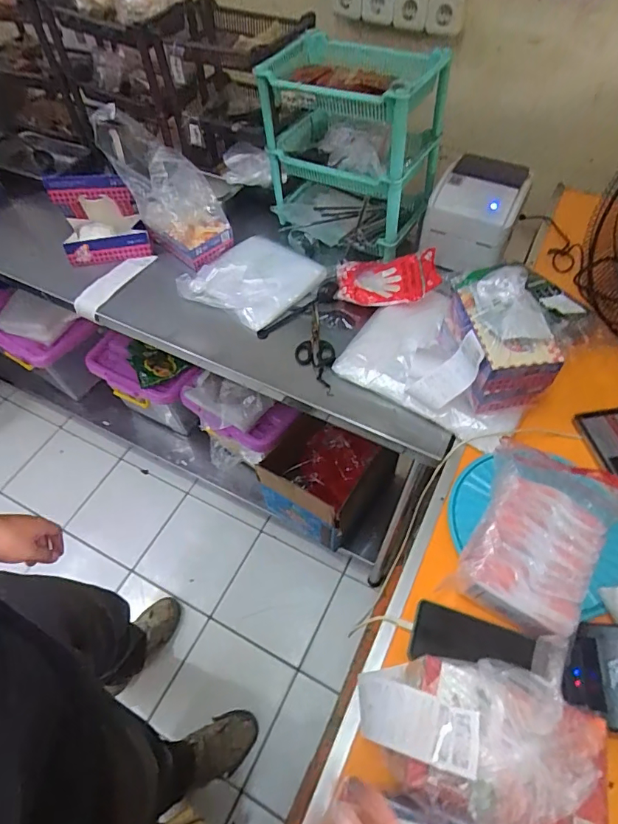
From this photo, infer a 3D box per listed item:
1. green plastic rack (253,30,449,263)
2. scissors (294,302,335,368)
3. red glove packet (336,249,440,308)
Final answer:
[{"bbox_3d":[0.079,-0.521,0.919,0.309,0.309,0.211,25,59,17],"label":"green plastic rack"},{"bbox_3d":[0.007,-0.144,0.879,0.069,0.023,0.173,-4,55,-2],"label":"scissors"},{"bbox_3d":[0.153,-0.267,0.914,0.193,0.024,0.133,0,56,10],"label":"red glove packet"}]

